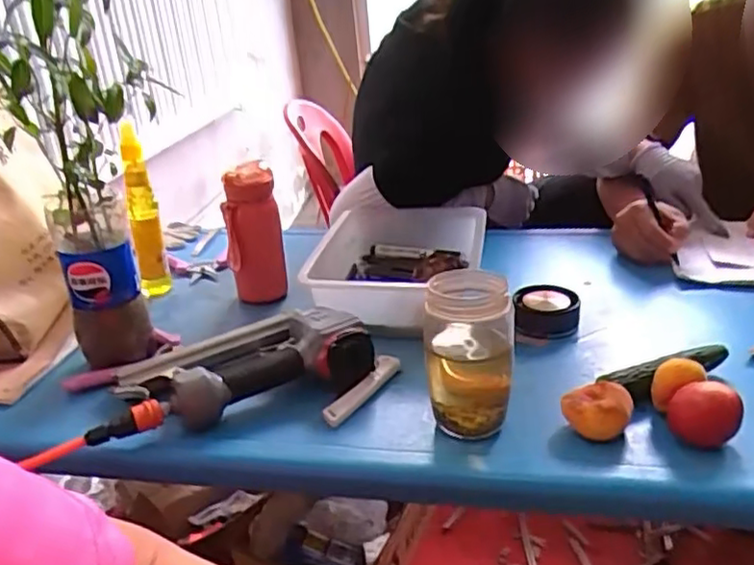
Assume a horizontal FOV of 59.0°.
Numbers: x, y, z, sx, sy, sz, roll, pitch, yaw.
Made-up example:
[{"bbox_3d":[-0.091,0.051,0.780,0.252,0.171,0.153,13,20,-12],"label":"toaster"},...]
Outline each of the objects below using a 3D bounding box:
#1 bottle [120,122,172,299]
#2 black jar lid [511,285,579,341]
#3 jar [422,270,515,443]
[{"bbox_3d":[-0.291,-0.080,0.828,0.040,0.220,0.033,-17,26,-22],"label":"bottle"},{"bbox_3d":[0.192,0.035,0.756,0.072,0.033,0.085,-1,25,10],"label":"black jar lid"},{"bbox_3d":[0.086,0.064,0.594,0.065,0.133,0.083,1,25,15],"label":"jar"}]

